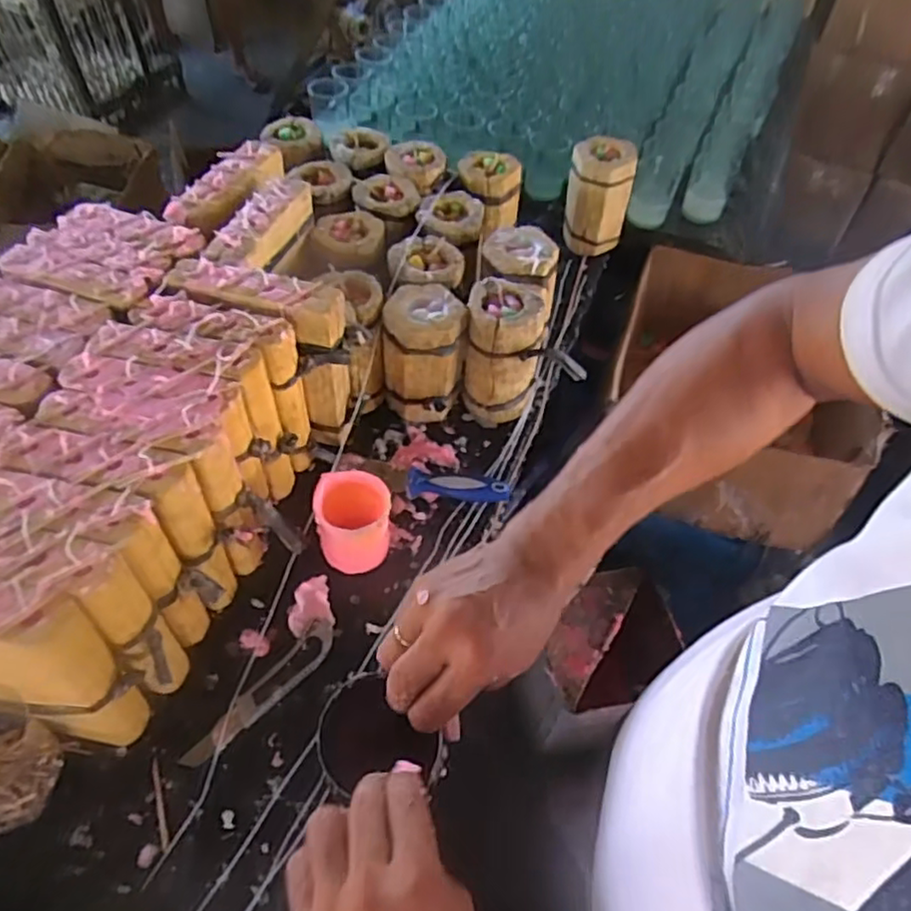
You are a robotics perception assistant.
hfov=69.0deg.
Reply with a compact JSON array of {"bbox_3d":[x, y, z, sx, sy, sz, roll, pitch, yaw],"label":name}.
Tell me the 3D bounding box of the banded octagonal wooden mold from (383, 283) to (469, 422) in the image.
[{"bbox_3d":[-0.041,-0.122,0.837,0.101,0.158,0.103,0,53,-5],"label":"banded octagonal wooden mold"}]

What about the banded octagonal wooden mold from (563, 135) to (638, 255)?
[{"bbox_3d":[0.226,-0.409,1.057,0.099,0.159,0.077,16,53,7],"label":"banded octagonal wooden mold"}]

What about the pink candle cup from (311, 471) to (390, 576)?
[{"bbox_3d":[-0.111,0.074,0.716,0.082,0.090,0.071,1,53,-4],"label":"pink candle cup"}]

